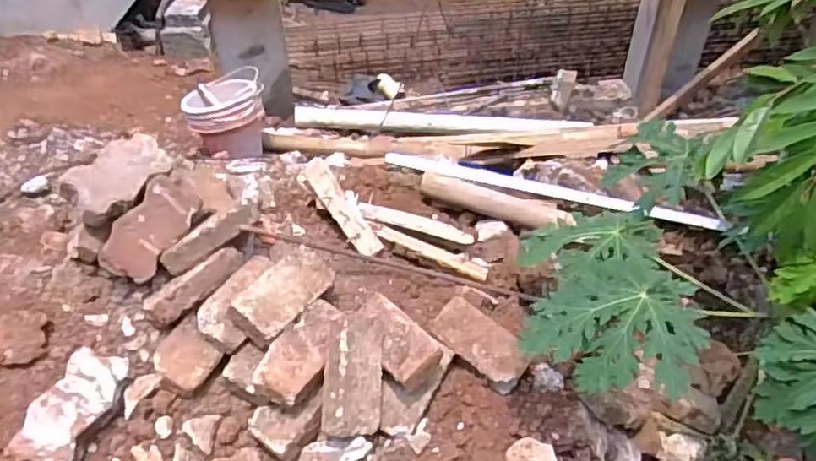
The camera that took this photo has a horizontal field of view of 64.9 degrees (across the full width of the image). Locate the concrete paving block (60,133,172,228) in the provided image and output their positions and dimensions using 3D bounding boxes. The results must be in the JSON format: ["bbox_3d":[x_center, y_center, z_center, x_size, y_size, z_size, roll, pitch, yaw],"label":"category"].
[{"bbox_3d":[-0.590,-0.110,1.306,0.138,0.088,0.202,33,51,31],"label":"concrete paving block"}]

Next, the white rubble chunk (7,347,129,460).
[{"bbox_3d":[-0.618,0.333,1.195,0.125,0.060,0.218,32,68,1],"label":"white rubble chunk"}]

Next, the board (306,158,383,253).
[{"bbox_3d":[-0.156,-0.054,1.525,0.055,0.038,0.274,-28,73,-27],"label":"board"}]

